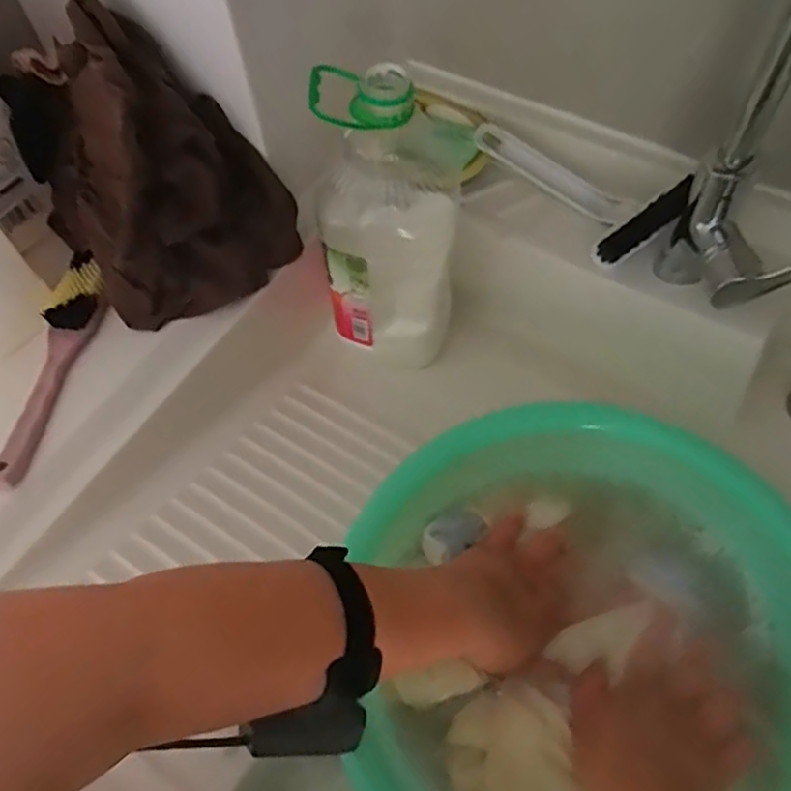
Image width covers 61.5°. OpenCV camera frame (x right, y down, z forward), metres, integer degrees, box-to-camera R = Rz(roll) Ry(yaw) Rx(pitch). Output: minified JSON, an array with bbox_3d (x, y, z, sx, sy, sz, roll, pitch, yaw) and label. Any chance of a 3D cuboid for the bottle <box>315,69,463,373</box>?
[{"bbox_3d":[-0.001,-0.154,0.592,0.104,0.274,0.119,9,61,8],"label":"bottle"}]

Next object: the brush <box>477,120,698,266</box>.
[{"bbox_3d":[0.161,-0.190,0.623,0.210,0.052,0.082,25,65,16],"label":"brush"}]

